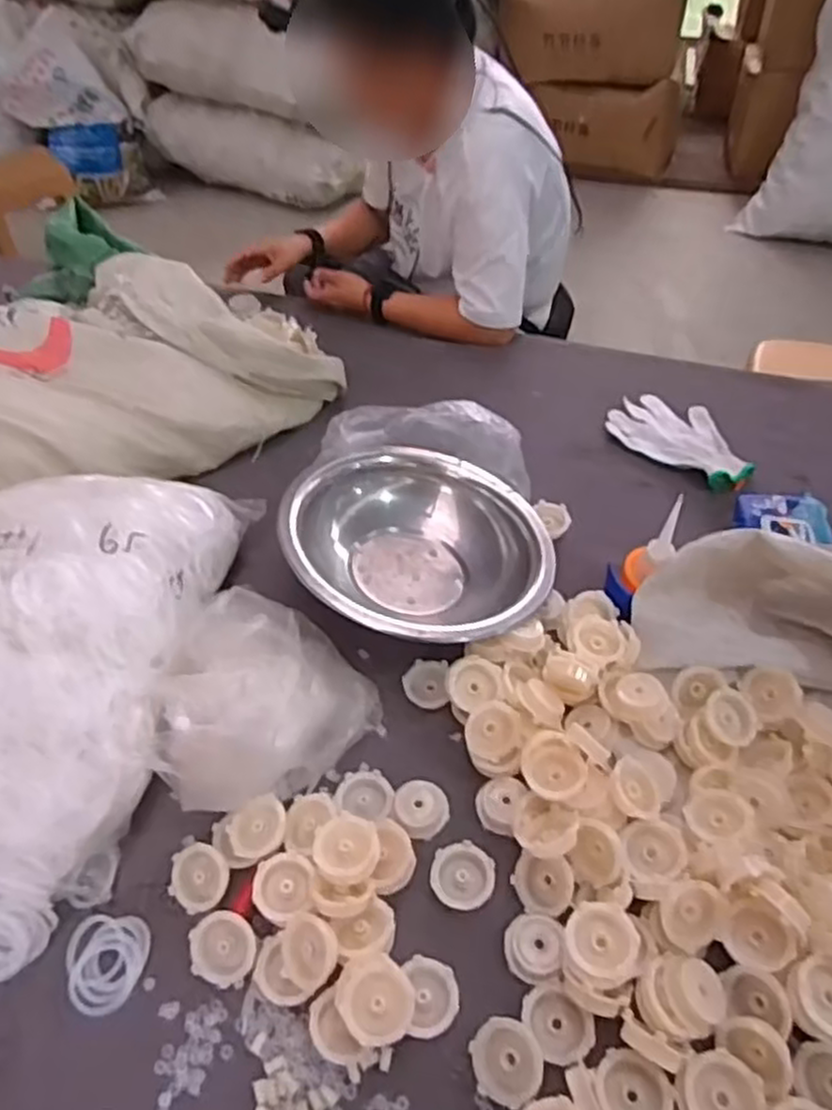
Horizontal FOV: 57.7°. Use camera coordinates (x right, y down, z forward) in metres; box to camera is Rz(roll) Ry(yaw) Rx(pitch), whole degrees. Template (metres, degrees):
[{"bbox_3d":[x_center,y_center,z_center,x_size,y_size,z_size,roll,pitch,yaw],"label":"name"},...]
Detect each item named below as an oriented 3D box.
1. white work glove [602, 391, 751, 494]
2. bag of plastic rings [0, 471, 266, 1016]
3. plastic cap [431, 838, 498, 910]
[{"bbox_3d":[0.373,-0.165,1.047,0.206,0.020,0.126,35,59,29],"label":"white work glove"},{"bbox_3d":[-0.356,0.113,0.727,0.293,0.173,0.516,4,49,7],"label":"bag of plastic rings"},{"bbox_3d":[0.041,0.284,0.667,0.055,0.017,0.054,-2,49,2],"label":"plastic cap"}]

